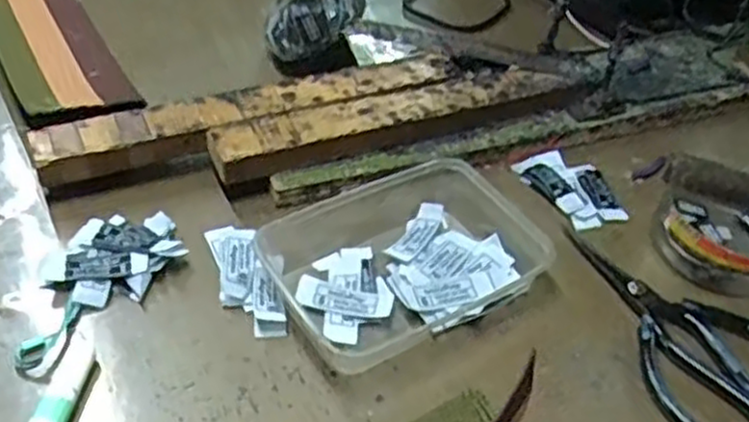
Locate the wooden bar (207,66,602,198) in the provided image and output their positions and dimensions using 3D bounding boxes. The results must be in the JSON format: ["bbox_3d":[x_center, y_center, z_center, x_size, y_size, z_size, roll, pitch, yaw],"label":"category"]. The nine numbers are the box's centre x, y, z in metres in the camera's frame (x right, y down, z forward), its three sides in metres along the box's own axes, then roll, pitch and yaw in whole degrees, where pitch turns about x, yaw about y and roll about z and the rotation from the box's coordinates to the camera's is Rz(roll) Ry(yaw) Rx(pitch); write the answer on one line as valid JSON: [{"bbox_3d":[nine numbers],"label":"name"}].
[{"bbox_3d":[0.027,-0.069,0.594,0.308,0.040,0.046,-15,47,-22],"label":"wooden bar"}]

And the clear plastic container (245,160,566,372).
[{"bbox_3d":[0.020,0.027,0.503,0.175,0.036,0.118,-16,48,-23],"label":"clear plastic container"}]

